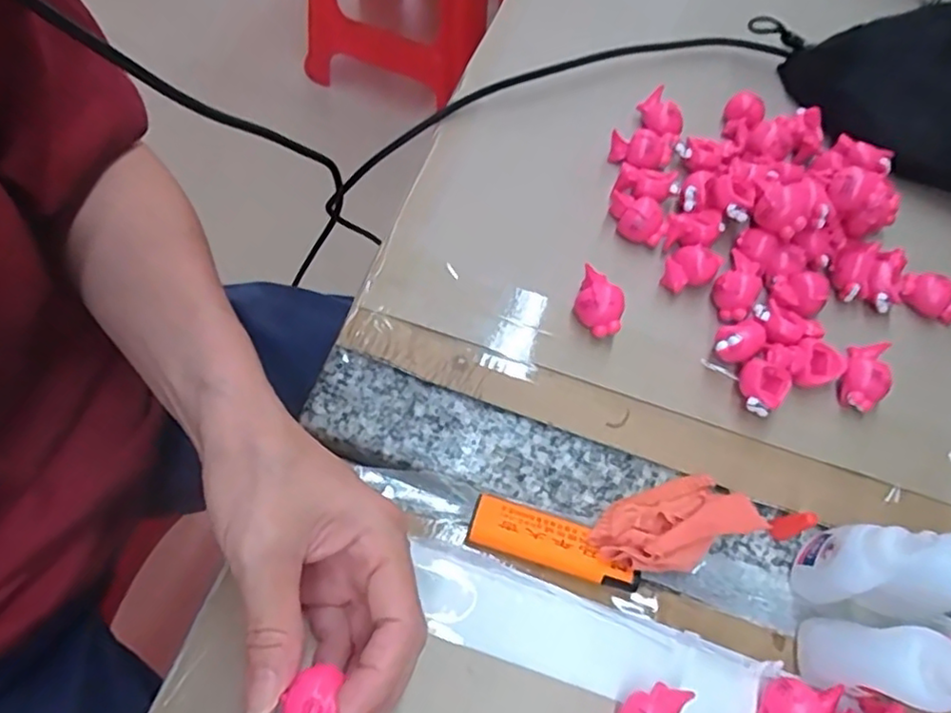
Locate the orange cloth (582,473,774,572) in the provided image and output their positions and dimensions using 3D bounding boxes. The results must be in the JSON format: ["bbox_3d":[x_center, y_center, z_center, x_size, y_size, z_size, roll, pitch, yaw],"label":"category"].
[{"bbox_3d":[0.091,0.079,0.305,0.075,0.018,0.039,-24,66,-15],"label":"orange cloth"}]

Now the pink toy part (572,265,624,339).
[{"bbox_3d":[0.067,-0.029,0.352,0.024,0.024,0.031,15,62,4],"label":"pink toy part"}]

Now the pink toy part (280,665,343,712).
[{"bbox_3d":[-0.056,0.119,0.221,0.017,0.008,0.024,6,62,-1],"label":"pink toy part"}]

